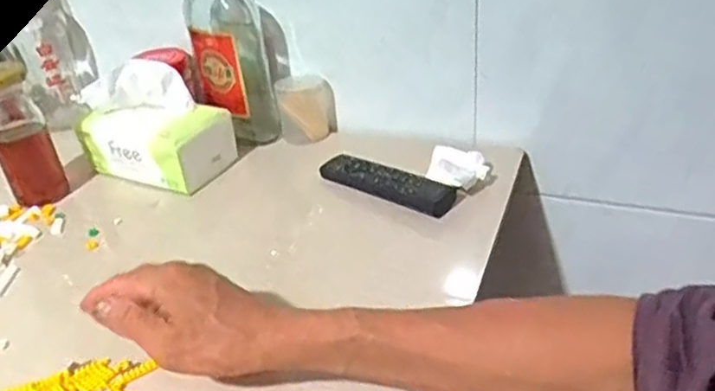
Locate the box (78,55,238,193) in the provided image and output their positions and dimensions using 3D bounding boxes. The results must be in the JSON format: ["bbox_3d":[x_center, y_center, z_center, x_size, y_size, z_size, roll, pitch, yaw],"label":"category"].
[{"bbox_3d":[-0.220,-0.082,0.710,0.150,0.110,0.086,14,36,28],"label":"box"}]

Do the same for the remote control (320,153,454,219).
[{"bbox_3d":[0.029,-0.015,0.649,0.145,0.017,0.041,22,40,36],"label":"remote control"}]

